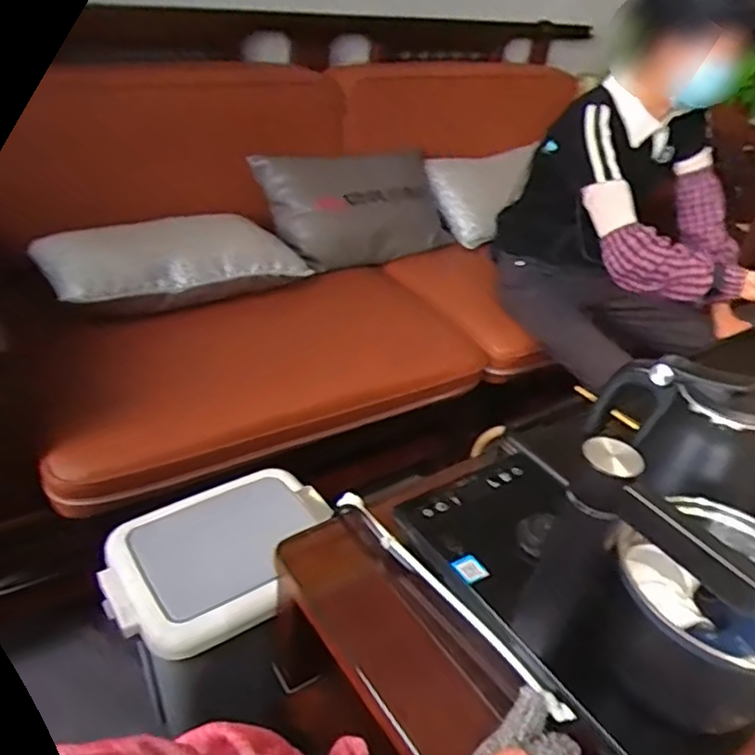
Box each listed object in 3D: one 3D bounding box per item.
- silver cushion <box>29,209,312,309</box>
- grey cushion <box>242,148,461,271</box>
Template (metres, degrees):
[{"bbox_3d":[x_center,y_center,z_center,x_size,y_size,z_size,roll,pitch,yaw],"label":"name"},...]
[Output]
[{"bbox_3d":[-0.367,-0.228,1.245,0.490,0.123,0.160,-17,40,-30],"label":"silver cushion"},{"bbox_3d":[-0.044,-0.401,1.563,0.517,0.276,0.123,-17,6,-38],"label":"grey cushion"}]

